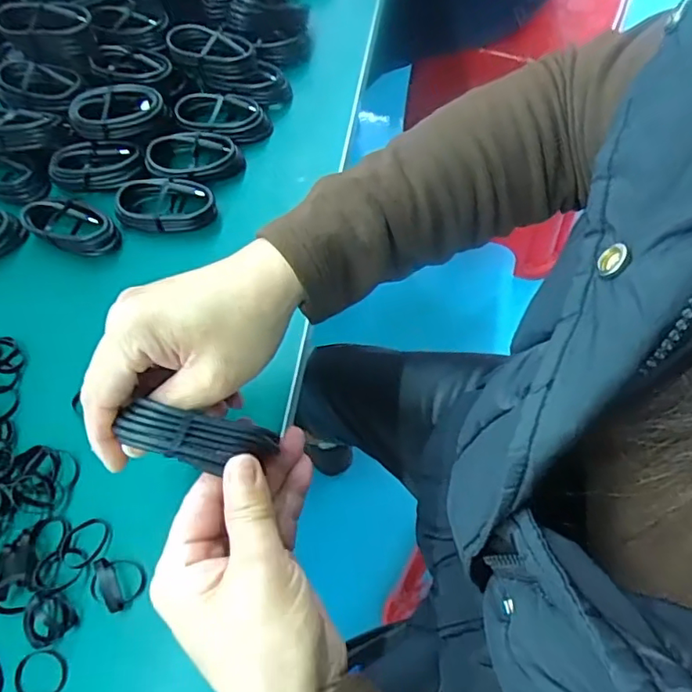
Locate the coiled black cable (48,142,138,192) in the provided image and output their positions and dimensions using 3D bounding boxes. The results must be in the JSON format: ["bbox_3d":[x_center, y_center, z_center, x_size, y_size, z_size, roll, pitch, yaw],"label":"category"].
[{"bbox_3d":[-0.195,-0.139,0.437,0.068,0.021,0.034,-3,65,4],"label":"coiled black cable"}]

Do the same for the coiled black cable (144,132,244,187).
[{"bbox_3d":[-0.117,-0.144,0.432,0.072,0.022,0.040,-10,65,1],"label":"coiled black cable"}]

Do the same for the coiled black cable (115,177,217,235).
[{"bbox_3d":[-0.134,-0.106,0.418,0.073,0.025,0.040,-6,65,3],"label":"coiled black cable"}]

